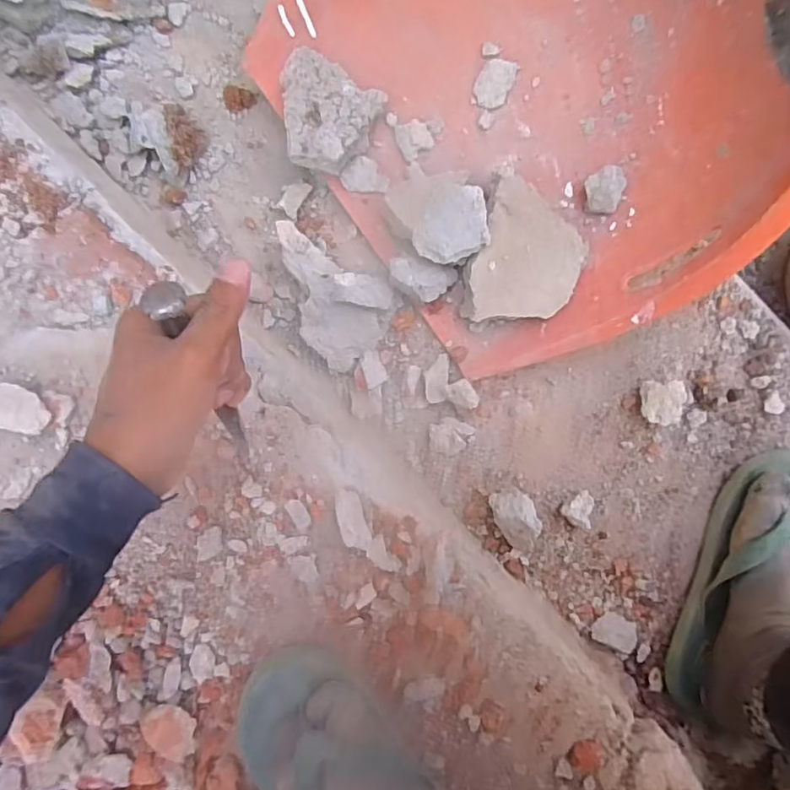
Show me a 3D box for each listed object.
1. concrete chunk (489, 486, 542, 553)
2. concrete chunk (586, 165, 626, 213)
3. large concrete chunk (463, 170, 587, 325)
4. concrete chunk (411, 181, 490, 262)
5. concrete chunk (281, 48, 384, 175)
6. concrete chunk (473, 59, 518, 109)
[{"bbox_3d":[0.121,0.123,0.559,0.041,0.035,0.065,-21,89,4],"label":"concrete chunk"},{"bbox_3d":[0.198,-0.192,0.540,0.035,0.023,0.042,-8,90,4],"label":"concrete chunk"},{"bbox_3d":[0.124,-0.123,0.536,0.096,0.033,0.125,21,92,3],"label":"large concrete chunk"},{"bbox_3d":[0.051,-0.155,0.517,0.064,0.018,0.068,3,91,4],"label":"concrete chunk"},{"bbox_3d":[-0.068,-0.258,0.537,0.089,0.044,0.090,26,92,3],"label":"concrete chunk"},{"bbox_3d":[0.094,-0.295,0.540,0.032,0.005,0.042,26,106,7],"label":"concrete chunk"}]

